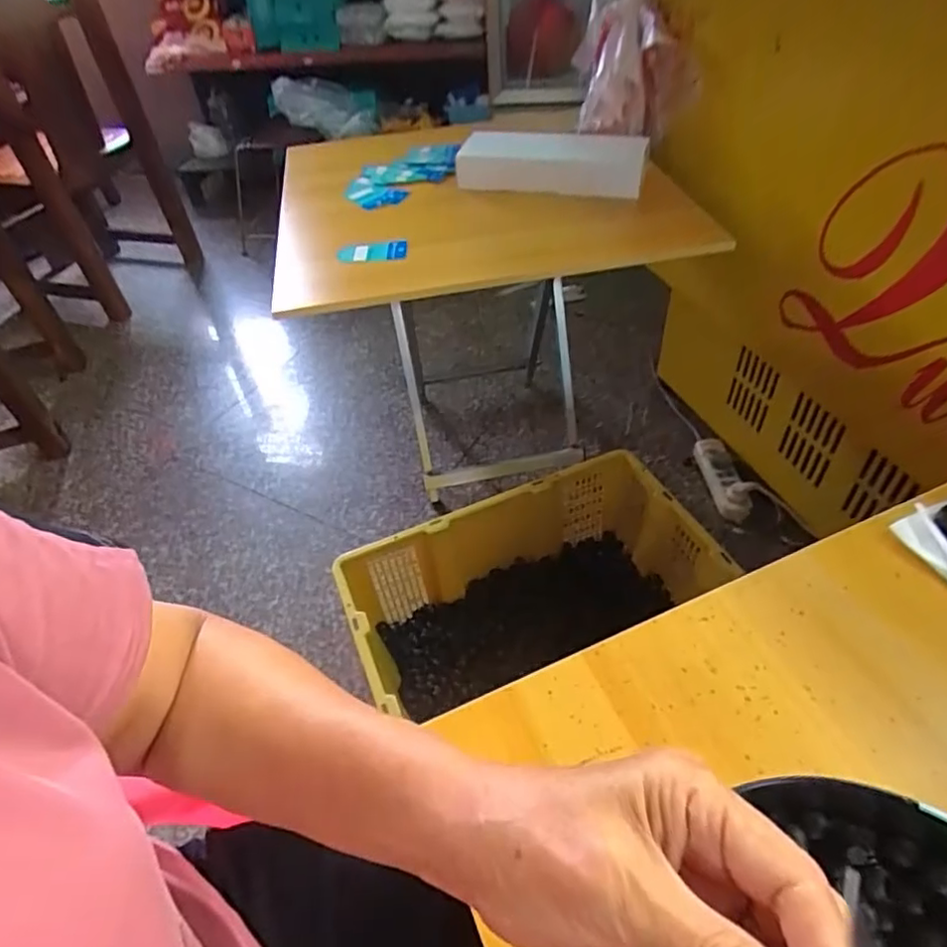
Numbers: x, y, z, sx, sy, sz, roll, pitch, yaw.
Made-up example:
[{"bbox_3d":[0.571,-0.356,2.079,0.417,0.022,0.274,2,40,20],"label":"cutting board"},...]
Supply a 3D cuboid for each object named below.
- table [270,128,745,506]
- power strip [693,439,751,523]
[{"bbox_3d":[0.014,-0.297,1.129,0.590,0.536,0.585,-10,46,-2],"label":"table"},{"bbox_3d":[0.482,0.010,1.174,0.055,0.050,0.191,-7,46,0],"label":"power strip"}]

